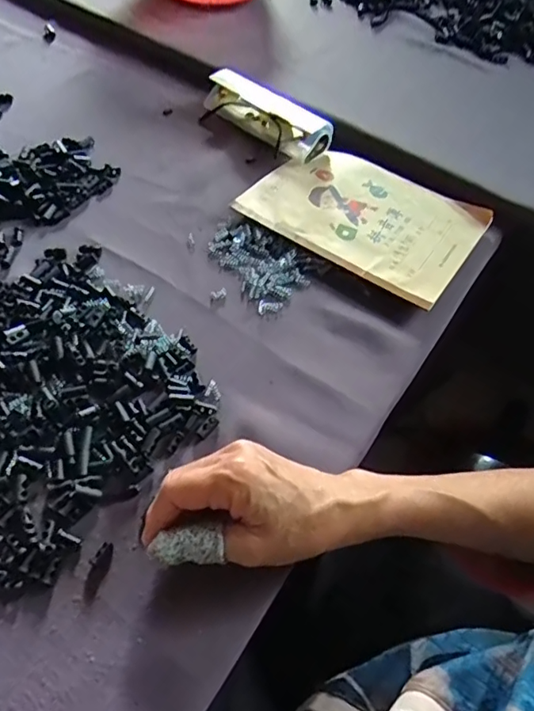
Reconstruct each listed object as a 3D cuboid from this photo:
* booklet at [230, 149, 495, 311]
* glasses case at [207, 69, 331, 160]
[{"bbox_3d":[0.090,-0.133,0.490,0.200,0.007,0.134,31,60,16],"label":"booklet"},{"bbox_3d":[-0.004,-0.257,0.552,0.147,0.032,0.039,37,62,20],"label":"glasses case"}]

